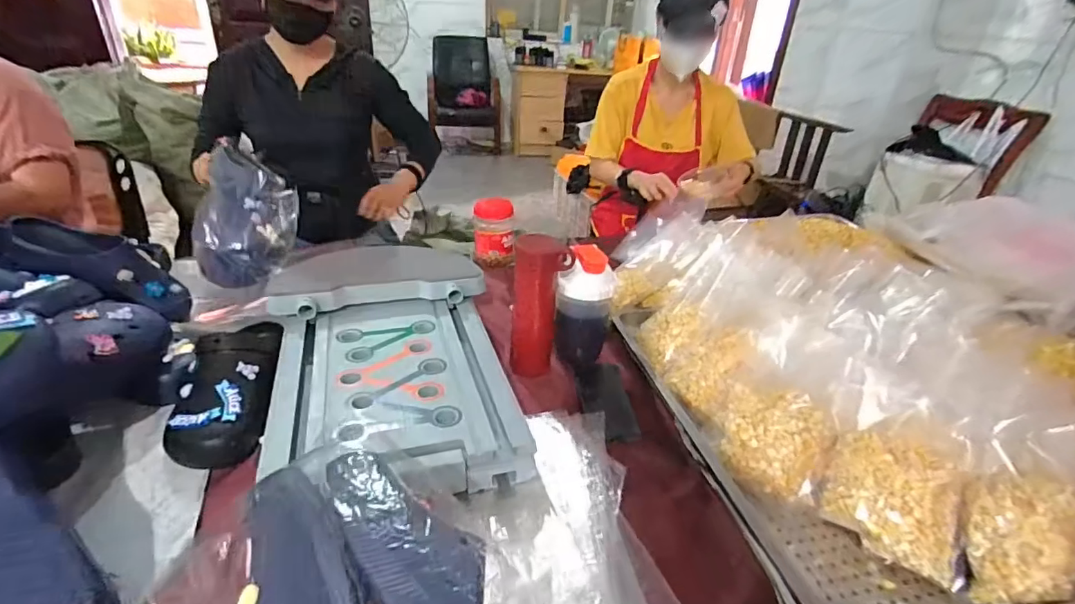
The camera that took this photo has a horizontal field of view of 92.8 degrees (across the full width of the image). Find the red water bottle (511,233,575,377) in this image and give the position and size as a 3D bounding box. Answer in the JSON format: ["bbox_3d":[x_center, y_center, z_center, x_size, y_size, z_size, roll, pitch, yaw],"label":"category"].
[{"bbox_3d":[0.003,0.007,0.766,0.080,0.205,0.060,3,30,-1],"label":"red water bottle"}]

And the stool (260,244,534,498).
[{"bbox_3d":[-0.199,0.075,0.723,0.328,0.090,0.447,-8,32,-20],"label":"stool"}]

